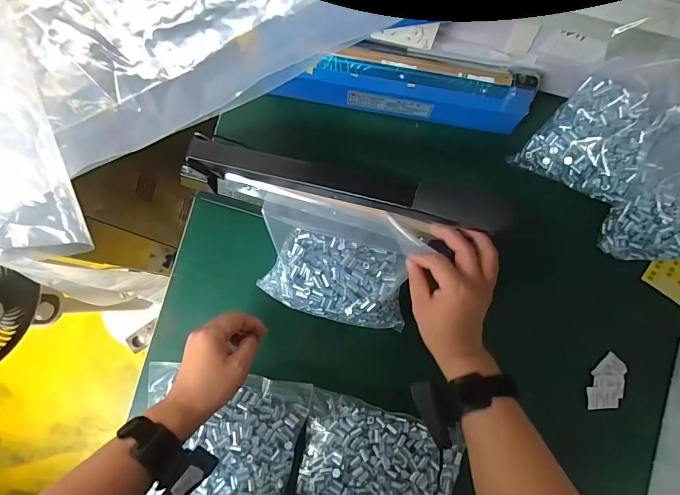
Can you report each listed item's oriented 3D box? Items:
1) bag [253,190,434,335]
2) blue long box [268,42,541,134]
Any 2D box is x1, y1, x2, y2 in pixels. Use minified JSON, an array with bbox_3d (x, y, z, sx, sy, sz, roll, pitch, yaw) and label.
[{"bbox_3d":[-0.004,0.023,0.546,0.208,0.082,0.147,11,82,0],"label":"bag"},{"bbox_3d":[0.094,-0.228,0.588,0.355,0.091,0.060,6,82,0],"label":"blue long box"}]

